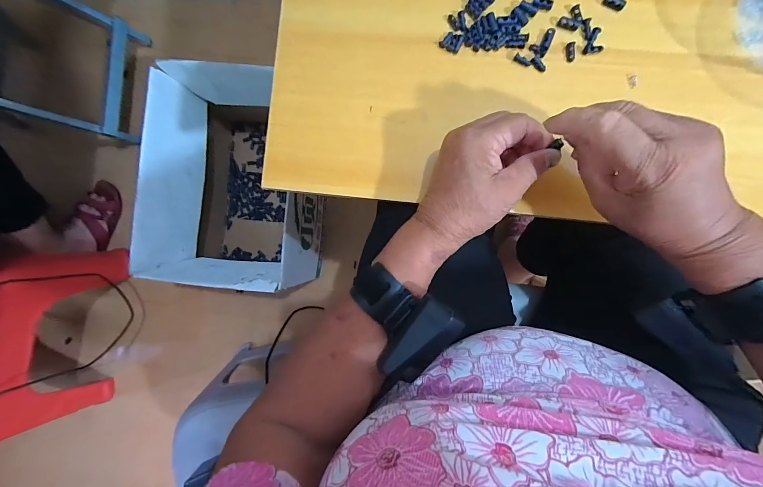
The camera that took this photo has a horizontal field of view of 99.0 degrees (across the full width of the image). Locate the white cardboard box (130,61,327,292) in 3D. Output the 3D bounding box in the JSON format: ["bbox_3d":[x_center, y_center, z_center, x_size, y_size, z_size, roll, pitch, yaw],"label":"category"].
[{"bbox_3d":[-0.288,-0.133,0.711,0.291,0.279,0.417,2,90,5],"label":"white cardboard box"}]

